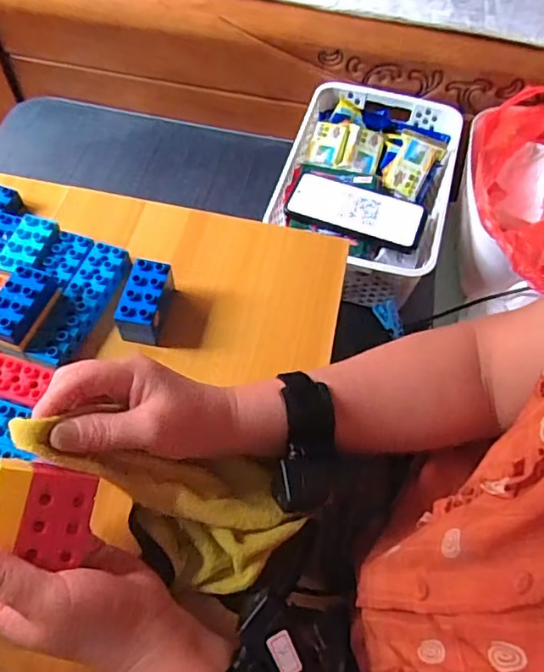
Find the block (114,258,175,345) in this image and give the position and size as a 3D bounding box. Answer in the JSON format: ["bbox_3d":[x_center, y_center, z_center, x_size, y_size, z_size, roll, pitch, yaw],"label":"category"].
[{"bbox_3d":[-0.107,-0.032,0.477,0.035,0.035,0.066,12,60,4],"label":"block"}]

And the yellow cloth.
[{"bbox_3d":[-0.079,0.106,0.374,0.193,0.050,0.090,30,58,-20],"label":"yellow cloth"}]

